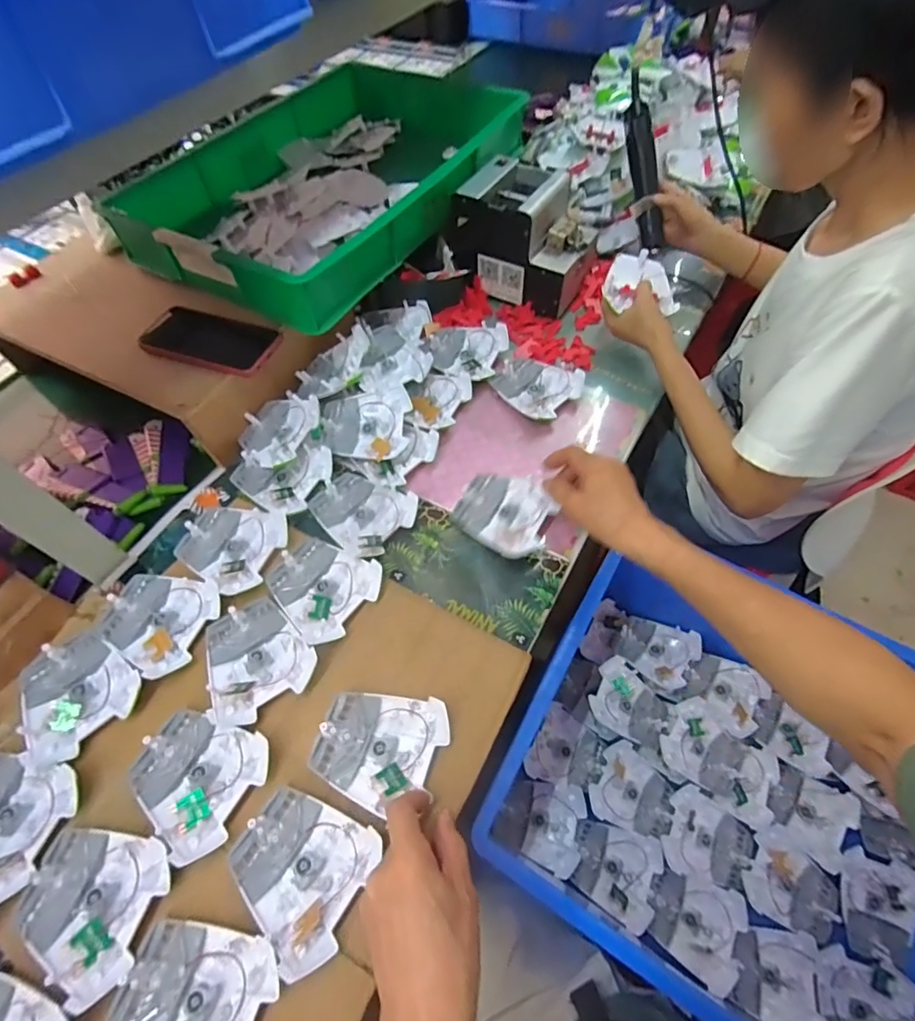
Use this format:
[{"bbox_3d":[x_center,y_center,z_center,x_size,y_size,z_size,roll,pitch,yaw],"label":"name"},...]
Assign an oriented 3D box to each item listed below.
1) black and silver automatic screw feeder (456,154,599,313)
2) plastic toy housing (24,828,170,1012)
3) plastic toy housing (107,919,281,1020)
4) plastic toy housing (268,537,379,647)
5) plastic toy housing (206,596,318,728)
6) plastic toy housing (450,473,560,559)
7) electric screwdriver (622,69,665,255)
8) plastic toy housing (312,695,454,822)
[{"bbox_3d":[0.100,-0.406,0.740,0.188,0.131,0.128,28,63,14],"label":"black and silver automatic screw feeder"},{"bbox_3d":[-0.286,0.304,0.384,0.104,0.014,0.098,12,60,5],"label":"plastic toy housing"},{"bbox_3d":[-0.189,0.352,0.355,0.106,0.013,0.093,17,60,8],"label":"plastic toy housing"},{"bbox_3d":[-0.139,0.074,0.523,0.098,0.018,0.108,-36,67,-20],"label":"plastic toy housing"},{"bbox_3d":[-0.195,0.139,0.486,0.094,0.014,0.109,-23,63,-15],"label":"plastic toy housing"},{"bbox_3d":[0.056,0.002,0.560,0.094,0.028,0.108,-37,67,-21],"label":"plastic toy housing"},{"bbox_3d":[0.275,-0.508,0.738,0.033,0.038,0.237,-13,101,-10],"label":"electric screwdriver"},{"bbox_3d":[-0.068,0.207,0.437,0.106,0.022,0.090,13,60,6],"label":"plastic toy housing"}]

